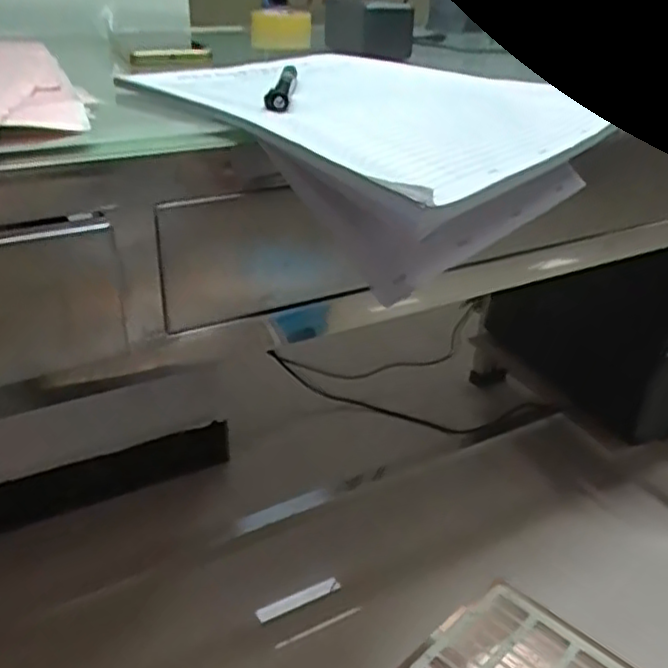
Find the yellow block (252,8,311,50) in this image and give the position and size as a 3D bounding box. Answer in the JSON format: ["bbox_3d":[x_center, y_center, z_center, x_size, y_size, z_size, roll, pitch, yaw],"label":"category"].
[{"bbox_3d":[-0.078,-0.452,1.027,0.089,0.053,0.021,-6,29,-11],"label":"yellow block"}]

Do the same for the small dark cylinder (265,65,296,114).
[{"bbox_3d":[-0.036,-0.171,0.479,0.014,0.010,0.137,0,29,0],"label":"small dark cylinder"}]

